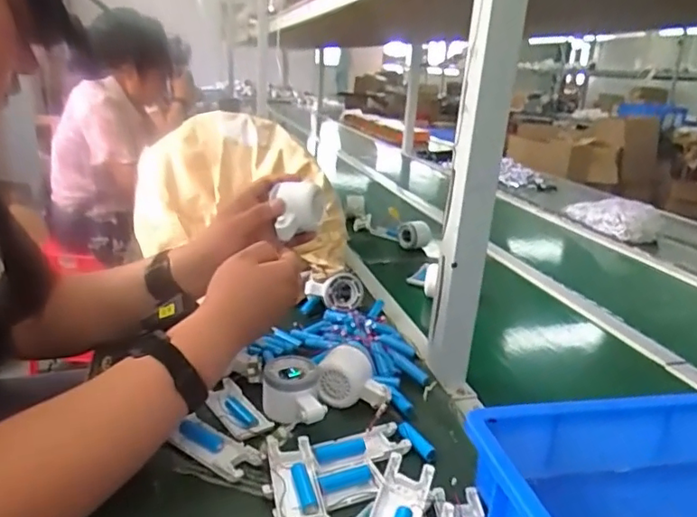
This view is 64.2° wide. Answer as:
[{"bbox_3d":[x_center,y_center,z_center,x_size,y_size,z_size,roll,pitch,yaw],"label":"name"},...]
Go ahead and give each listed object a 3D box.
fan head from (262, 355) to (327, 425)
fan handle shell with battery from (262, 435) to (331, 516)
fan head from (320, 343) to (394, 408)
[{"bbox_3d":[-0.061,0.140,0.582,0.058,0.046,0.082,-2,20,-19],"label":"fan head"},{"bbox_3d":[-0.049,0.194,0.486,0.044,0.015,0.106,-1,20,-15],"label":"fan handle shell with battery"},{"bbox_3d":[0.008,0.131,0.620,0.076,0.051,0.047,6,19,5],"label":"fan head"}]

